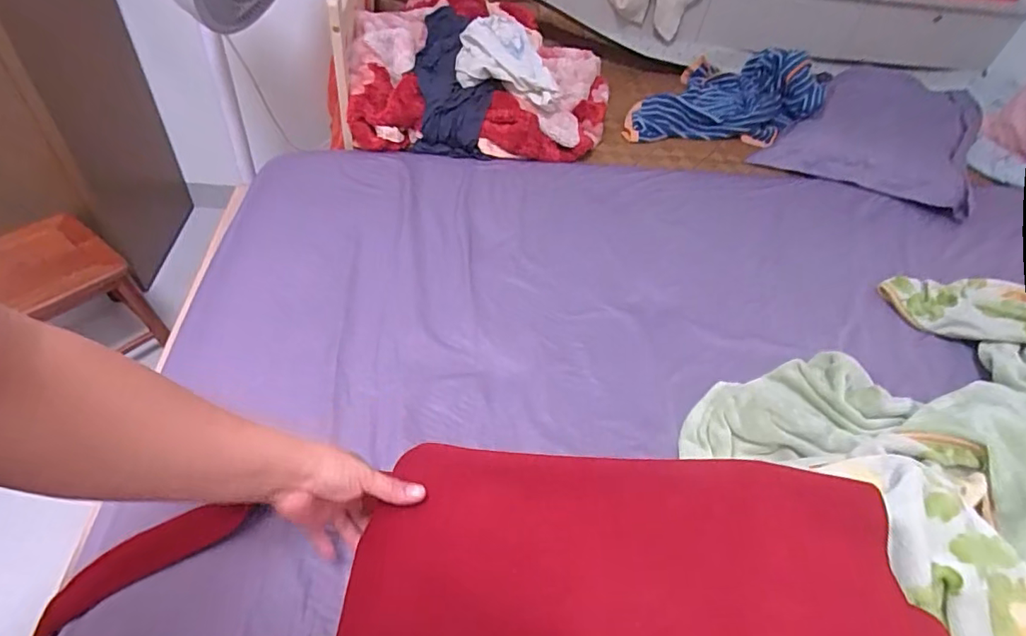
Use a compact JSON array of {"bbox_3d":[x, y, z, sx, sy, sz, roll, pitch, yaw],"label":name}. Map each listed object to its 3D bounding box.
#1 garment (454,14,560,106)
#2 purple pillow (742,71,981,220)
[{"bbox_3d":[-0.020,-0.500,1.048,0.187,0.098,0.204,-4,49,-13],"label":"garment"},{"bbox_3d":[0.801,-0.421,1.178,0.357,0.094,0.471,30,53,18],"label":"purple pillow"}]

